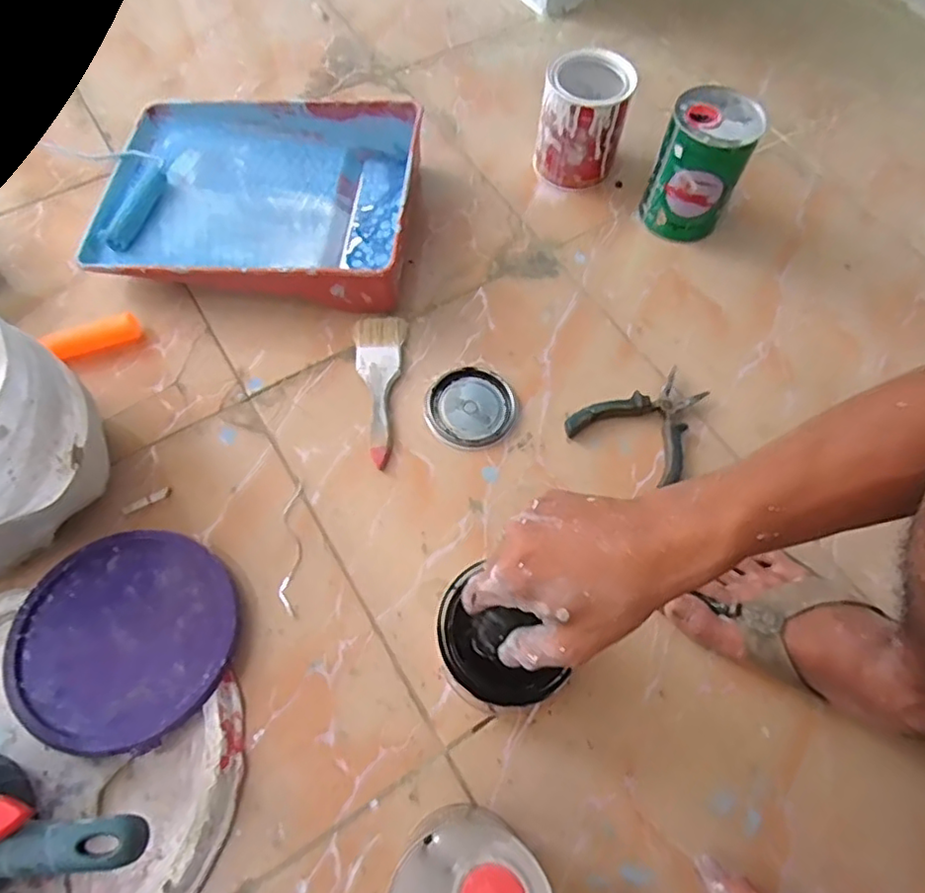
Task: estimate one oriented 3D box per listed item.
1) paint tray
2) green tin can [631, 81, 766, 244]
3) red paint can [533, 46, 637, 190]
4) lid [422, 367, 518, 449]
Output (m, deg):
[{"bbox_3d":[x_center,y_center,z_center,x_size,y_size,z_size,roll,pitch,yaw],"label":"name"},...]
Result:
[{"bbox_3d":[-0.237,-0.295,0.738,0.355,0.069,0.279,5,64,2],"label":"paint tray"},{"bbox_3d":[0.278,-0.326,0.728,0.095,0.141,0.096,0,64,0],"label":"green tin can"},{"bbox_3d":[0.150,-0.402,0.768,0.098,0.124,0.092,0,64,0],"label":"red paint can"},{"bbox_3d":[0.008,-0.043,0.658,0.096,0.010,0.091,0,64,0],"label":"lid"}]

